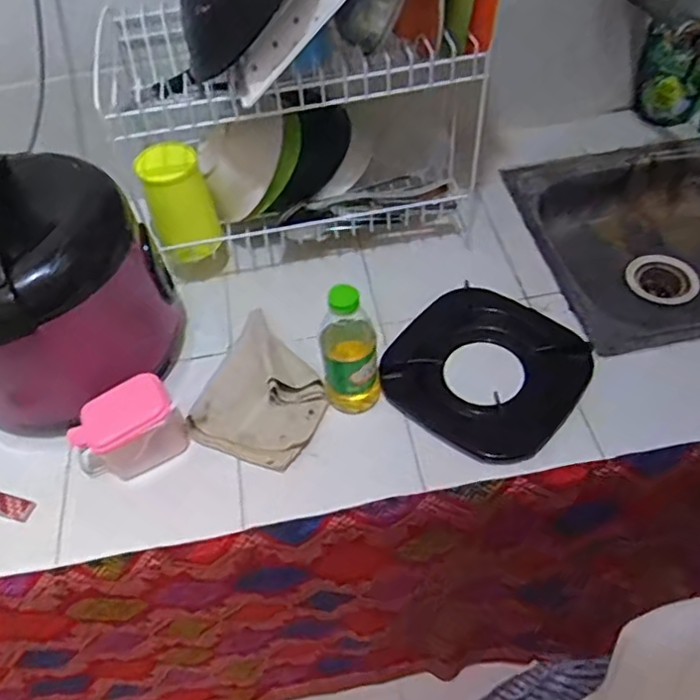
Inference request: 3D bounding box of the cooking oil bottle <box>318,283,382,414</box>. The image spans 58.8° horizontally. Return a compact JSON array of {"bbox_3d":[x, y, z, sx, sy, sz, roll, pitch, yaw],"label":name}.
[{"bbox_3d":[-0.001,-0.002,0.678,0.063,0.169,0.060,-9,51,-2],"label":"cooking oil bottle"}]

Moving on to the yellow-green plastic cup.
[{"bbox_3d":[-0.218,-0.189,0.814,0.078,0.144,0.078,-3,51,3],"label":"yellow-green plastic cup"}]

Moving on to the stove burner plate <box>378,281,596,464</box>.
[{"bbox_3d":[0.160,0.018,0.734,0.211,0.045,0.207,34,62,27],"label":"stove burner plate"}]

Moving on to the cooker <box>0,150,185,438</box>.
[{"bbox_3d":[-0.337,-0.058,0.694,0.252,0.239,0.210,-35,57,-21],"label":"cooker"}]

